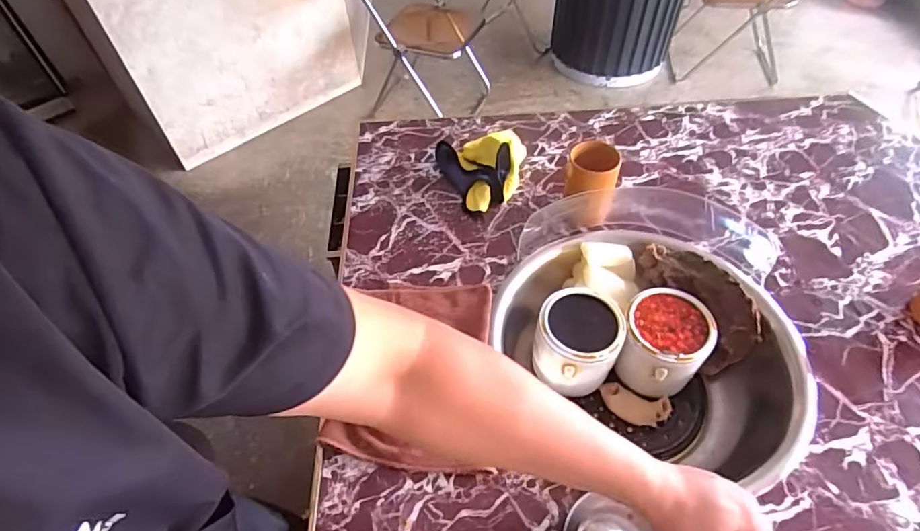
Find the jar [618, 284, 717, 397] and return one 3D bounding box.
[{"bbox_3d":[0.313,0.119,0.773,0.119,0.109,0.131,24,56,21],"label":"jar"}]

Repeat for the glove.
[{"bbox_3d":[0.046,-0.194,0.946,0.167,0.076,0.182,-4,50,-2],"label":"glove"}]

